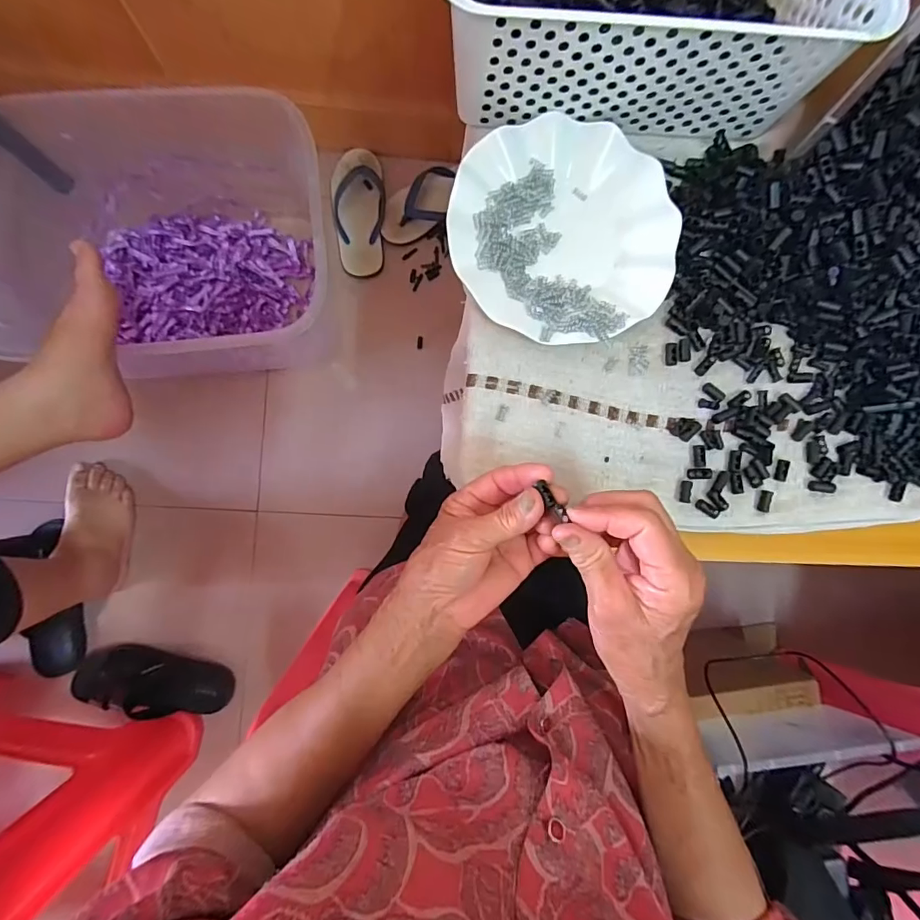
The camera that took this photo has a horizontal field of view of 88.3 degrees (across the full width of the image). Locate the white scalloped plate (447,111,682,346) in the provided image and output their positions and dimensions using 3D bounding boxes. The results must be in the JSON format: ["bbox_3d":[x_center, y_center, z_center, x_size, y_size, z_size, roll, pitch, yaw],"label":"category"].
[{"bbox_3d":[0.084,-0.186,0.391,0.179,0.025,0.180,0,87,-4],"label":"white scalloped plate"}]

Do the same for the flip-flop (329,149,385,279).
[{"bbox_3d":[-0.187,-0.464,0.892,0.097,0.035,0.235,-5,87,-4],"label":"flip-flop"}]

